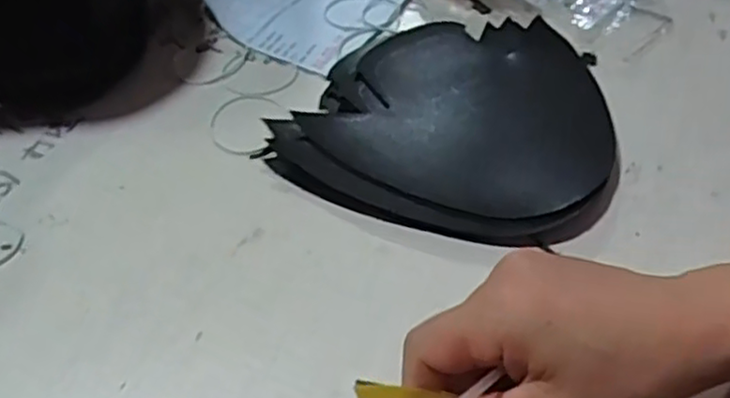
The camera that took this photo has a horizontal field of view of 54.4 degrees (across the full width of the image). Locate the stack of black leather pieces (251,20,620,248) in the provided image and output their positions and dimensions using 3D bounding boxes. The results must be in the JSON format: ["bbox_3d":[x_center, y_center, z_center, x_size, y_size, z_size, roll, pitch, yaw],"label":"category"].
[{"bbox_3d":[0.063,-0.054,0.449,0.189,0.023,0.195,25,52,21],"label":"stack of black leather pieces"}]

